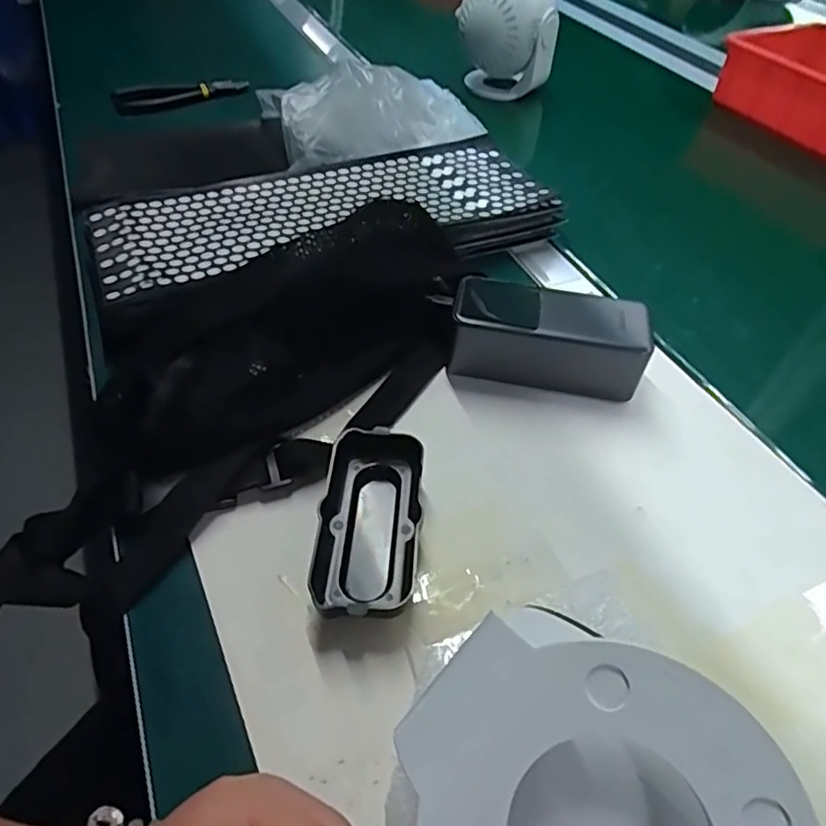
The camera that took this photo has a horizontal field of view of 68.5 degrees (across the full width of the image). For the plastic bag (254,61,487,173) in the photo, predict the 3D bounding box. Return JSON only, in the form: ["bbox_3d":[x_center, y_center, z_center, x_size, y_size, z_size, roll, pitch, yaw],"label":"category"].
[{"bbox_3d":[-0.037,-0.301,0.595,0.215,0.047,0.118,-20,52,-19],"label":"plastic bag"}]

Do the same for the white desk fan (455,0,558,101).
[{"bbox_3d":[0.117,-0.462,0.752,0.108,0.137,0.079,22,51,17],"label":"white desk fan"}]

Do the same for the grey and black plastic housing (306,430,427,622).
[{"bbox_3d":[-0.024,0.060,0.329,0.053,0.028,0.109,5,48,3],"label":"grey and black plastic housing"}]

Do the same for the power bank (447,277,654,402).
[{"bbox_3d":[0.092,-0.049,0.419,0.126,0.052,0.054,10,48,7],"label":"power bank"}]

